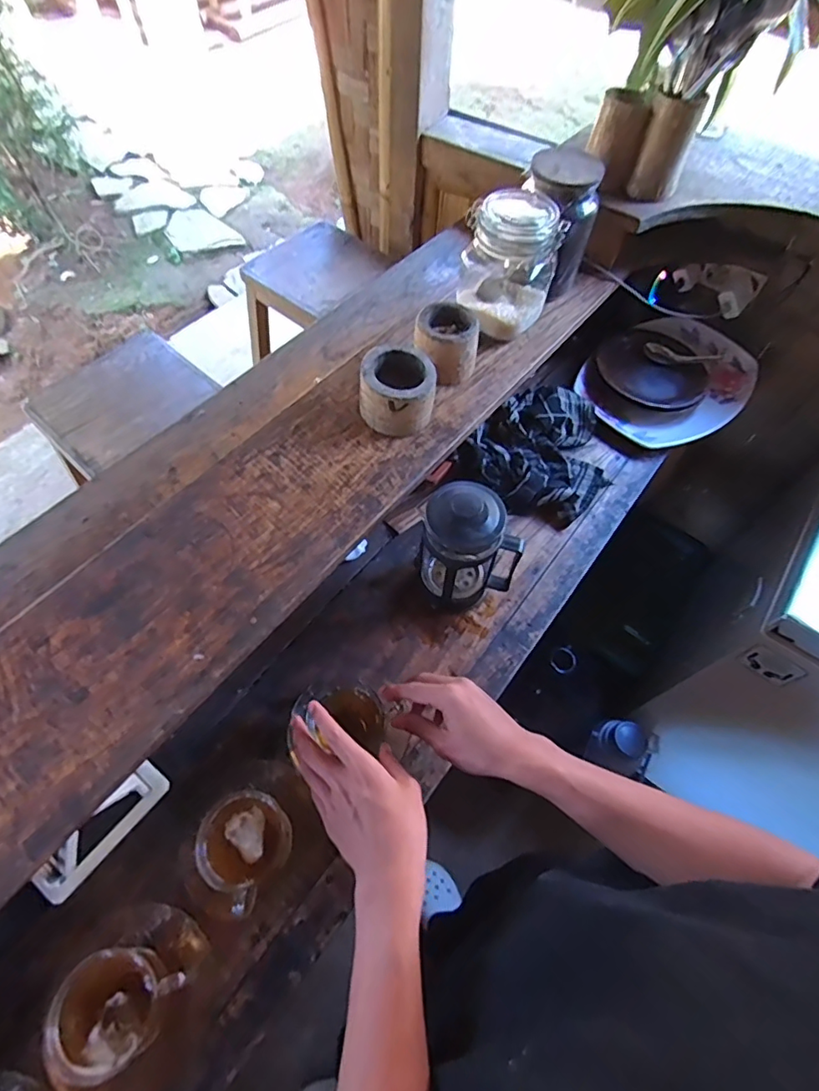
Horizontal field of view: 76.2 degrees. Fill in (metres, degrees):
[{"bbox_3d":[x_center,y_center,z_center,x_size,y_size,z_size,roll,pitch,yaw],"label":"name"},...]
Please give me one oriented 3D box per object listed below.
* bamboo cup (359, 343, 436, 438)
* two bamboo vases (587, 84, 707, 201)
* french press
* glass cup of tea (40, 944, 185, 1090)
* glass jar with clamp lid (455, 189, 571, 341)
[{"bbox_3d":[-0.015,-0.190,0.630,0.085,0.058,0.095,3,59,-1],"label":"bamboo cup"},{"bbox_3d":[0.324,-0.564,0.731,0.137,0.105,0.087,15,60,6],"label":"two bamboo vases"},{"bbox_3d":[0.064,0.002,0.629,0.100,0.175,0.089,-16,62,-12],"label":"french press"},{"bbox_3d":[-0.238,0.386,0.439,0.099,0.083,0.085,-15,61,-12],"label":"glass cup of tea"},{"bbox_3d":[0.128,-0.366,0.686,0.120,0.136,0.105,16,60,6],"label":"glass jar with clamp lid"}]

